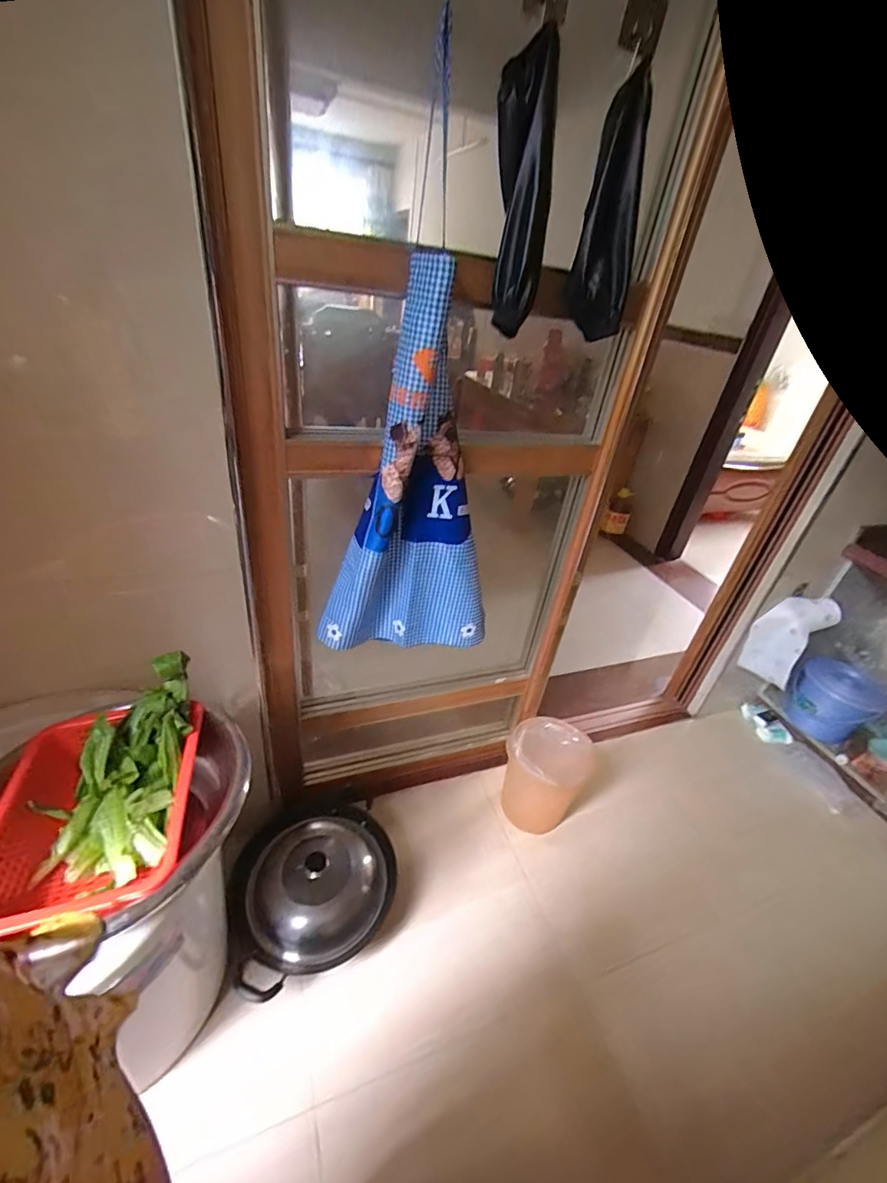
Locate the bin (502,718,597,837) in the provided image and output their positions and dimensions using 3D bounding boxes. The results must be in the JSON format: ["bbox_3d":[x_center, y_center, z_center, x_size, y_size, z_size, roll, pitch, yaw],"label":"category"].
[{"bbox_3d":[0.278,0.513,1.366,0.213,0.236,0.222,28,40,24],"label":"bin"}]

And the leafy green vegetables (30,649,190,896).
[{"bbox_3d":[-0.418,0.229,0.653,0.145,0.068,0.282,9,68,4],"label":"leafy green vegetables"}]

